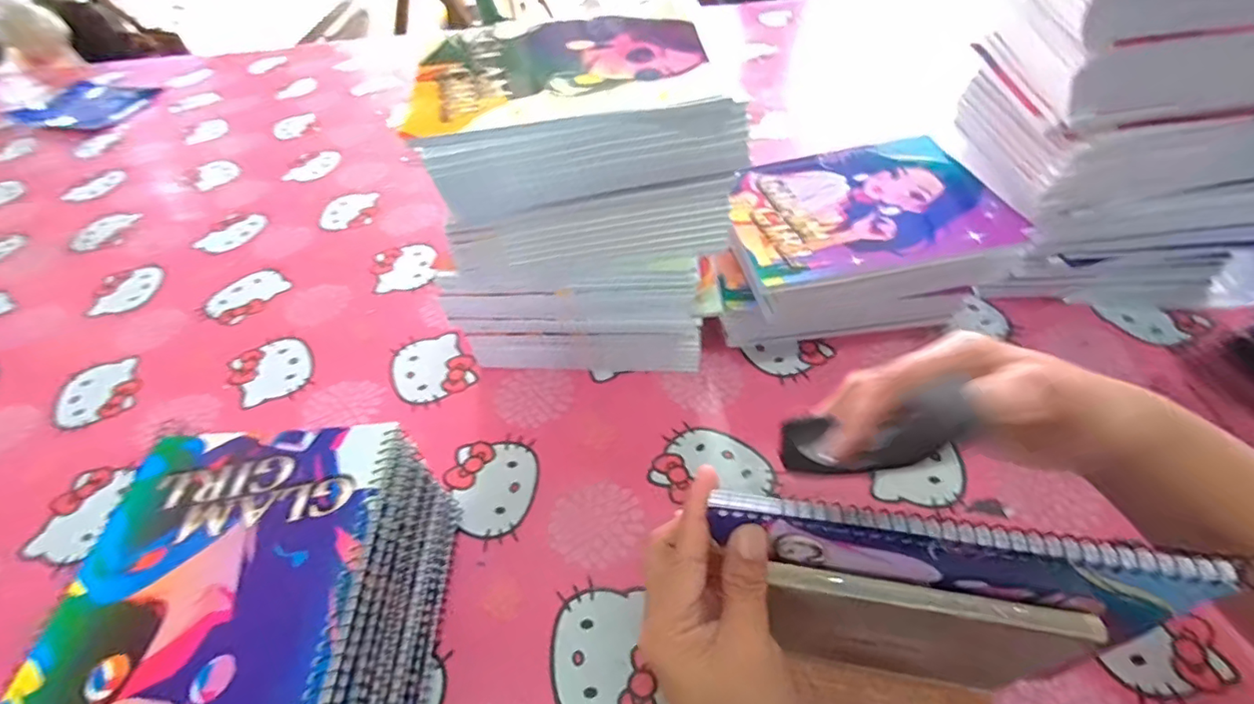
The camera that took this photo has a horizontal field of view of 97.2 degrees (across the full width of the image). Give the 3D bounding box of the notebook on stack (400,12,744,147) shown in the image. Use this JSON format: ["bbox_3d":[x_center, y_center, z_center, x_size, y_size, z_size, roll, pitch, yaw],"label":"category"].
[{"bbox_3d":[-0.043,-0.191,0.369,0.198,0.010,0.139,-8,50,-1],"label":"notebook on stack"}]

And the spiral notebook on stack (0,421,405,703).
[{"bbox_3d":[-0.205,0.123,0.269,0.144,0.007,0.194,-4,50,2],"label":"spiral notebook on stack"}]

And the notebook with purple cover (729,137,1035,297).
[{"bbox_3d":[0.188,-0.121,0.449,0.219,0.011,0.153,-11,50,-4],"label":"notebook with purple cover"}]

